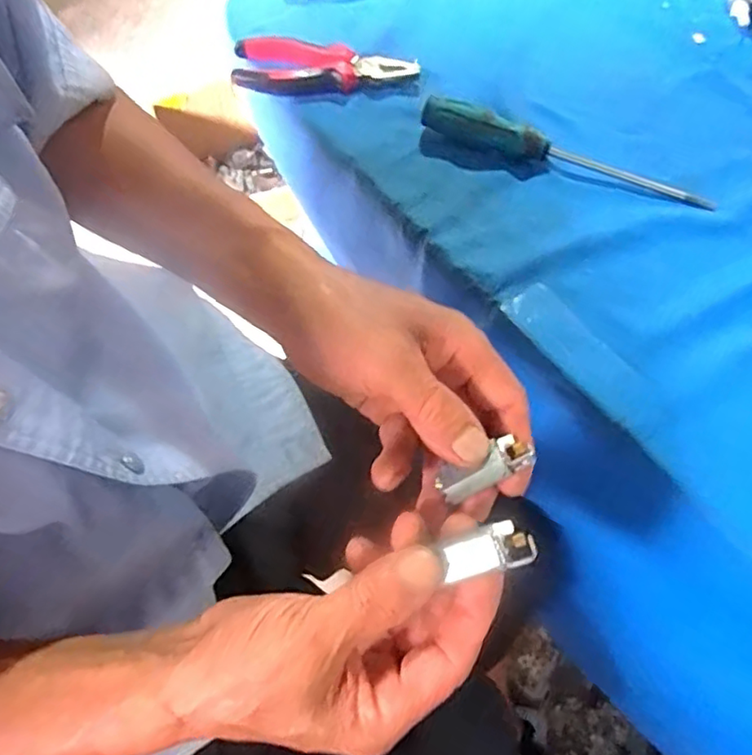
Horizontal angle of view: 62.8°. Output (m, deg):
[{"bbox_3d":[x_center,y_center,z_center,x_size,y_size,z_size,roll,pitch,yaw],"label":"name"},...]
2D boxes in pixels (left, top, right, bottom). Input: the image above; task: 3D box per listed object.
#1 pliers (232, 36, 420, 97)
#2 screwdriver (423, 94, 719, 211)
[{"bbox_3d":[-0.046,-0.266,0.538,0.156,0.020,0.053,9,64,0],"label":"pliers"},{"bbox_3d":[0.155,-0.182,0.498,0.242,0.035,0.025,17,64,4],"label":"screwdriver"}]

